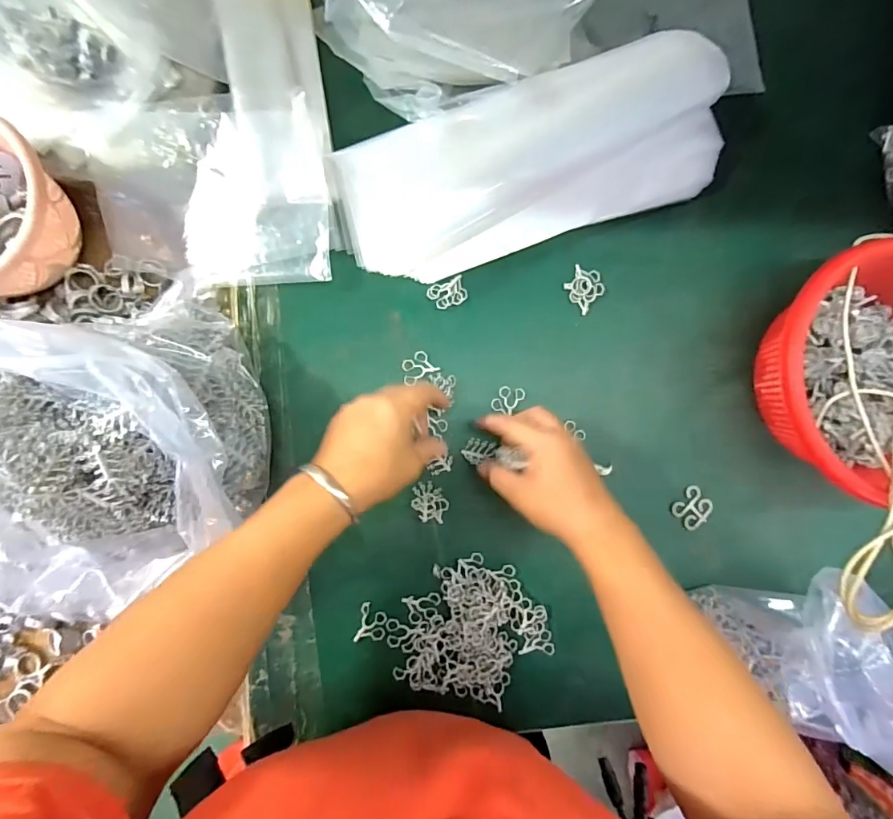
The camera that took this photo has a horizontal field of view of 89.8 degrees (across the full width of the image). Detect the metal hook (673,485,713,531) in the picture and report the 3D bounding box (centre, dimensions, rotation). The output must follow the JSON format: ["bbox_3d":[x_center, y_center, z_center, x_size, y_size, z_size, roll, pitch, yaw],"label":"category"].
[{"bbox_3d":[0.245,0.099,0.445,0.035,0.005,0.033,-44,93,-4],"label":"metal hook"}]

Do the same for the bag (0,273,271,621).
[{"bbox_3d":[-0.229,0.024,0.333,0.194,0.146,0.201,-42,92,-4],"label":"bag"}]

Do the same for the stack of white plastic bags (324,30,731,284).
[{"bbox_3d":[0.083,-0.223,0.409,0.368,0.052,0.125,-20,91,-5],"label":"stack of white plastic bags"}]

